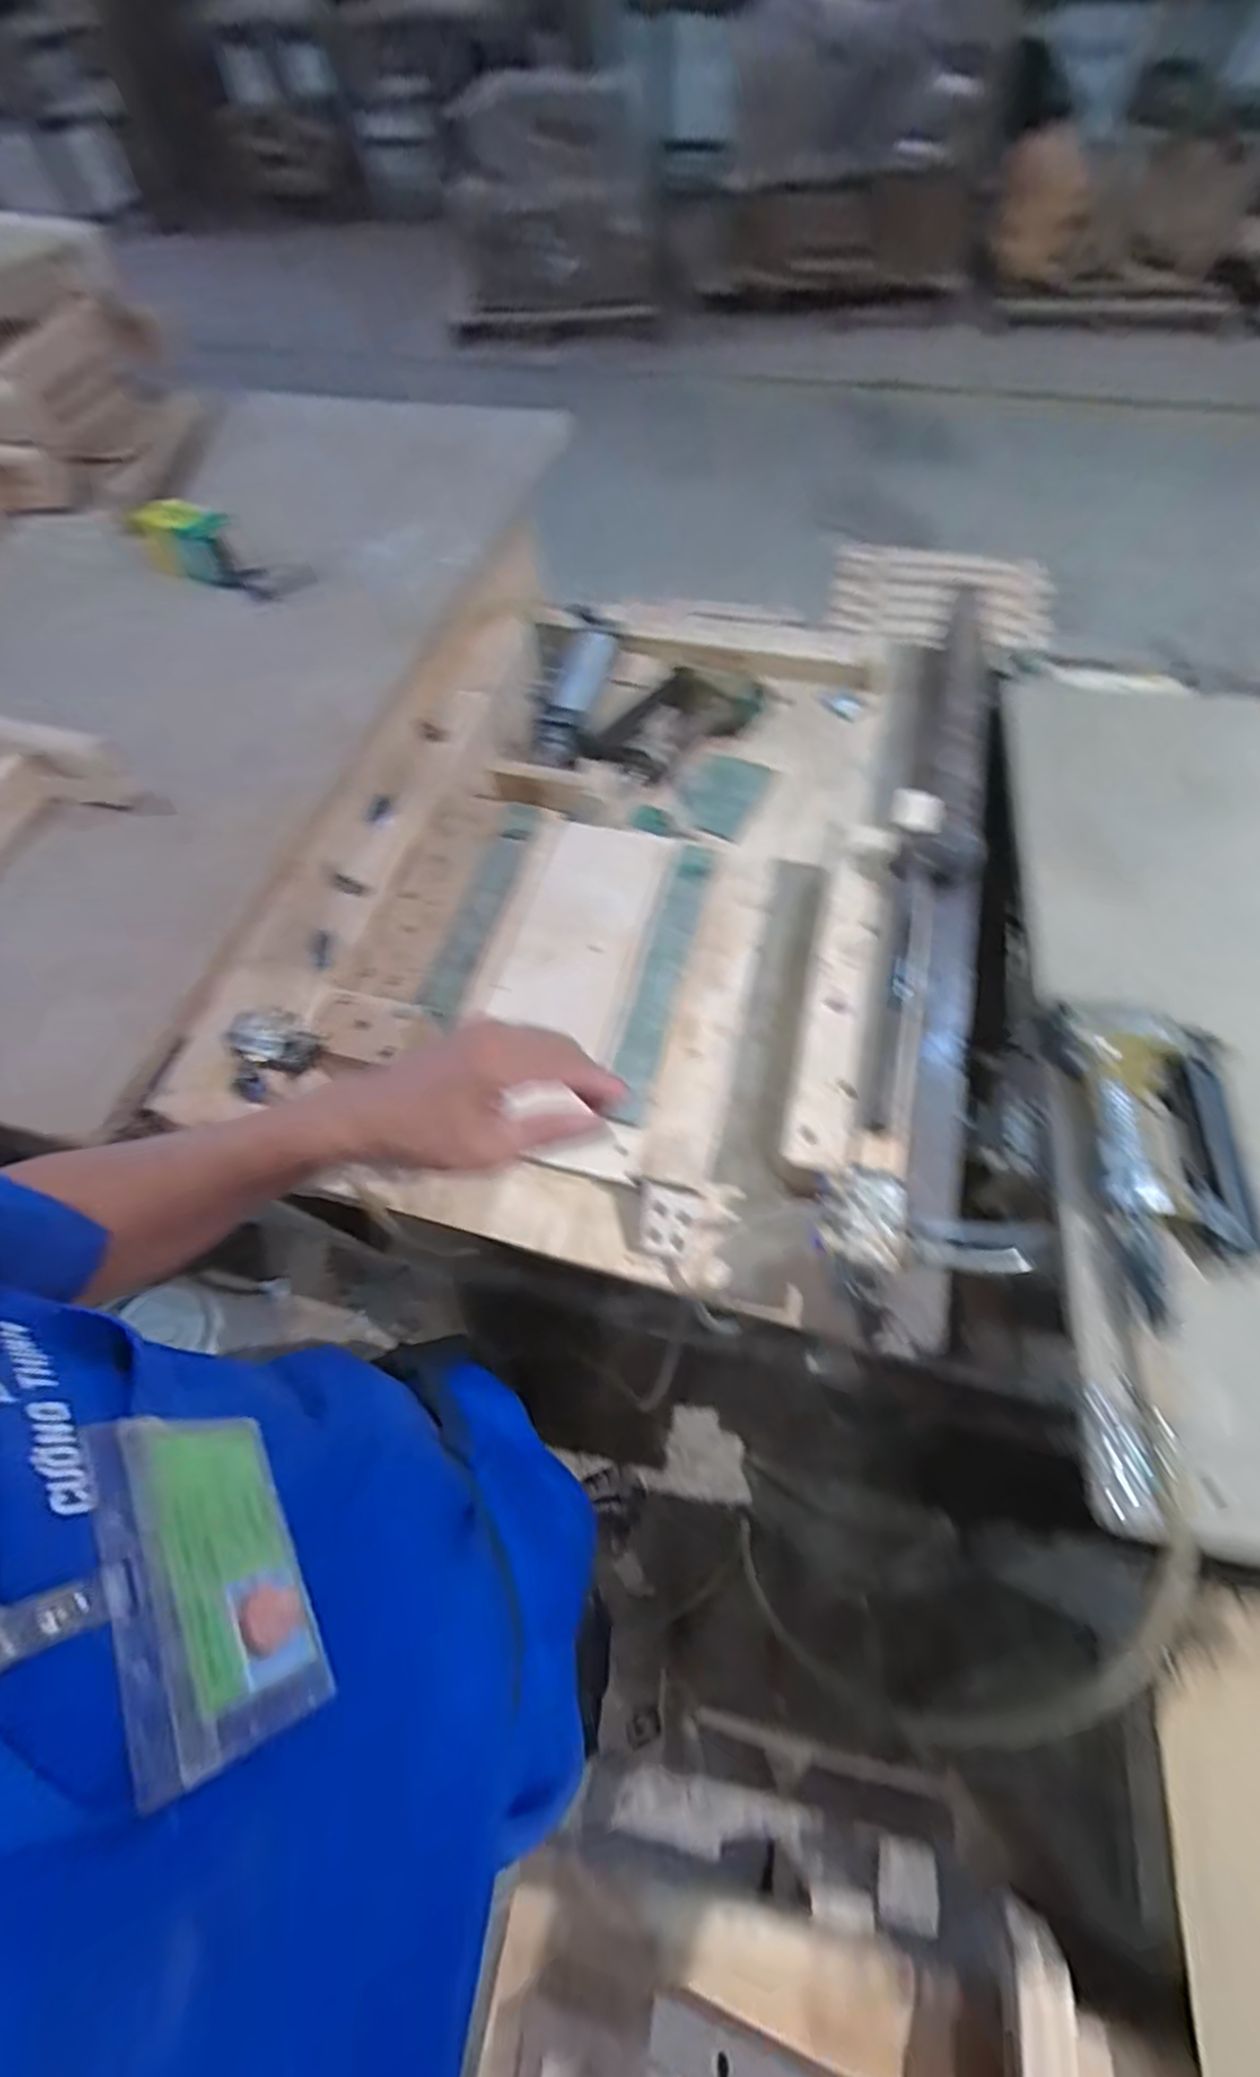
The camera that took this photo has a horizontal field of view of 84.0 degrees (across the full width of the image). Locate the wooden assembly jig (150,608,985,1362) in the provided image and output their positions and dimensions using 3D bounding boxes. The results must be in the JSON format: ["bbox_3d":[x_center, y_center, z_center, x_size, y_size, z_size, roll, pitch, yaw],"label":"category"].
[{"bbox_3d":[0.033,-0.218,0.818,0.699,0.122,0.917,13,64,9],"label":"wooden assembly jig"}]

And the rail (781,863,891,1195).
[{"bbox_3d":[0.202,-0.026,0.672,0.062,0.020,0.361,13,64,9],"label":"rail"}]

